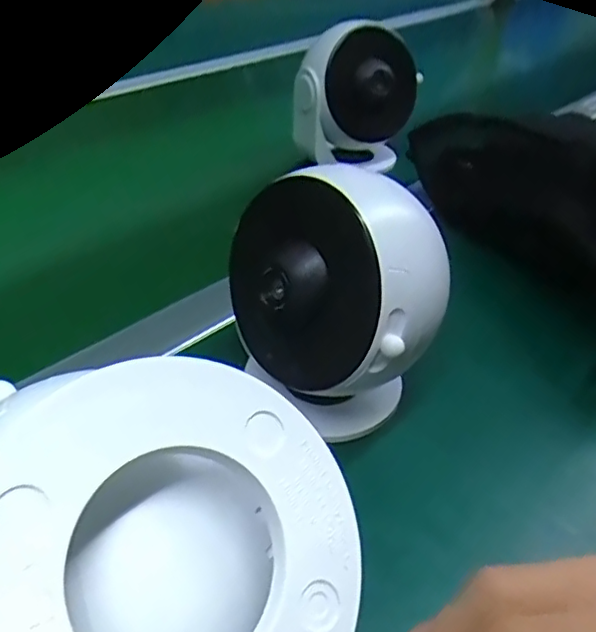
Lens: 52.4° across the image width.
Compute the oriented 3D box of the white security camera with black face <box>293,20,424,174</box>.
[{"bbox_3d":[0.054,-0.191,0.542,0.094,0.124,0.069,-20,42,-26],"label":"white security camera with black face"}]

